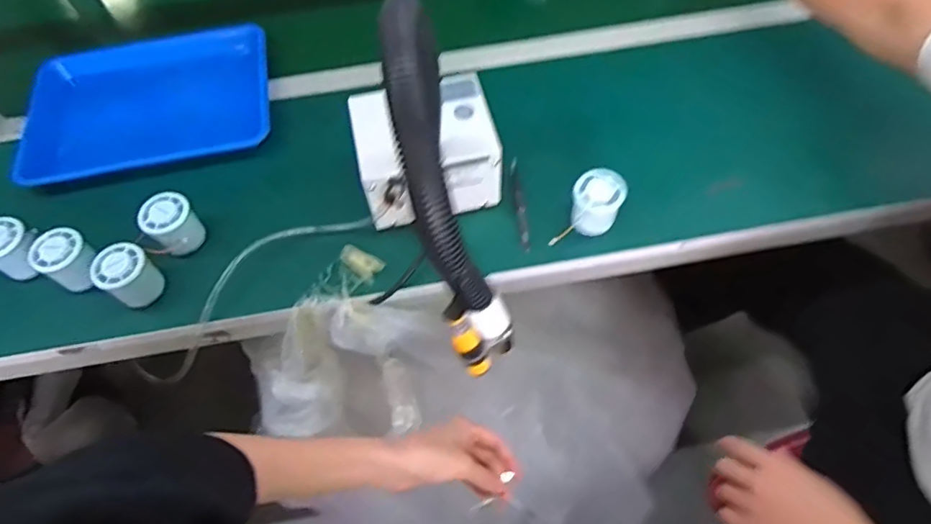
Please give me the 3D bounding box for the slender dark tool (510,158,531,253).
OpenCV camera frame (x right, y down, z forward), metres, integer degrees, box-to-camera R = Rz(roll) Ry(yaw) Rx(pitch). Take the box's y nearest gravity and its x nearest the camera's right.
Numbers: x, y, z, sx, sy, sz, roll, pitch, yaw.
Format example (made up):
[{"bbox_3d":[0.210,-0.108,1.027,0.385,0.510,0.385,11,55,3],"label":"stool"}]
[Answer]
[{"bbox_3d":[0.069,-0.069,0.702,0.014,0.016,0.119,-8,76,-2],"label":"slender dark tool"}]

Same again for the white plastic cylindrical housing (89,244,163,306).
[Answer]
[{"bbox_3d":[-0.387,0.016,0.645,0.055,0.056,0.055,-1,60,2],"label":"white plastic cylindrical housing"}]

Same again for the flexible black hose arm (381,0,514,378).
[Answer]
[{"bbox_3d":[-0.015,-0.042,0.388,0.048,0.263,0.068,-18,21,-8],"label":"flexible black hose arm"}]

